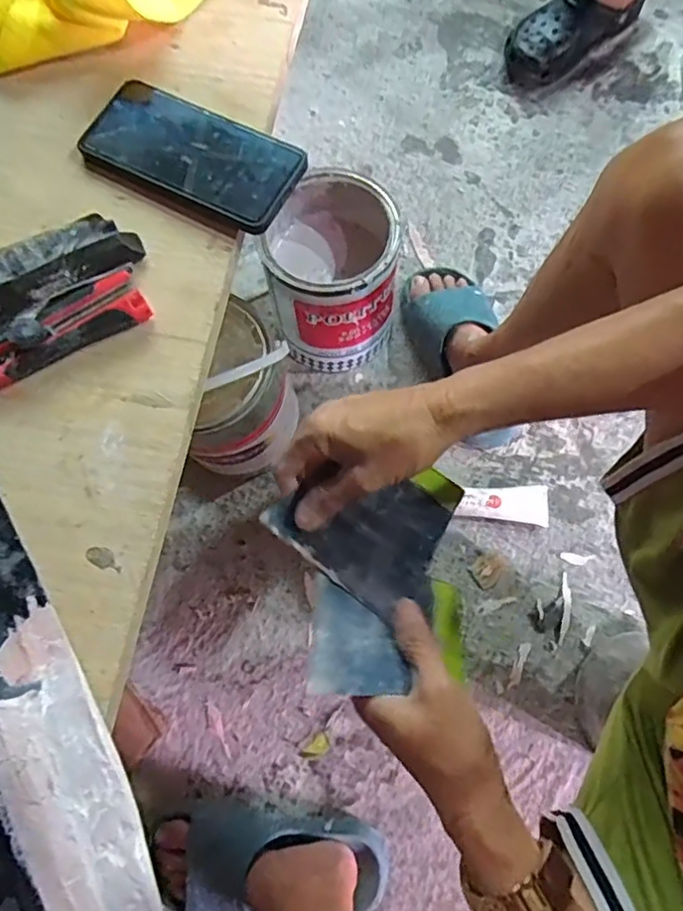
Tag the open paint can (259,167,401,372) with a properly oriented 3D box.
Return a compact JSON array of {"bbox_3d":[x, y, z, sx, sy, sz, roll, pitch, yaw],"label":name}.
[{"bbox_3d":[-0.011,-0.236,0.772,0.159,0.203,0.184,3,74,3],"label":"open paint can"}]

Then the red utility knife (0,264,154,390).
[{"bbox_3d":[-0.201,-0.080,0.404,0.140,0.027,0.036,-32,75,-7],"label":"red utility knife"}]

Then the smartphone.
[{"bbox_3d":[-0.114,-0.229,0.454,0.163,0.014,0.079,27,76,9],"label":"smartphone"}]

